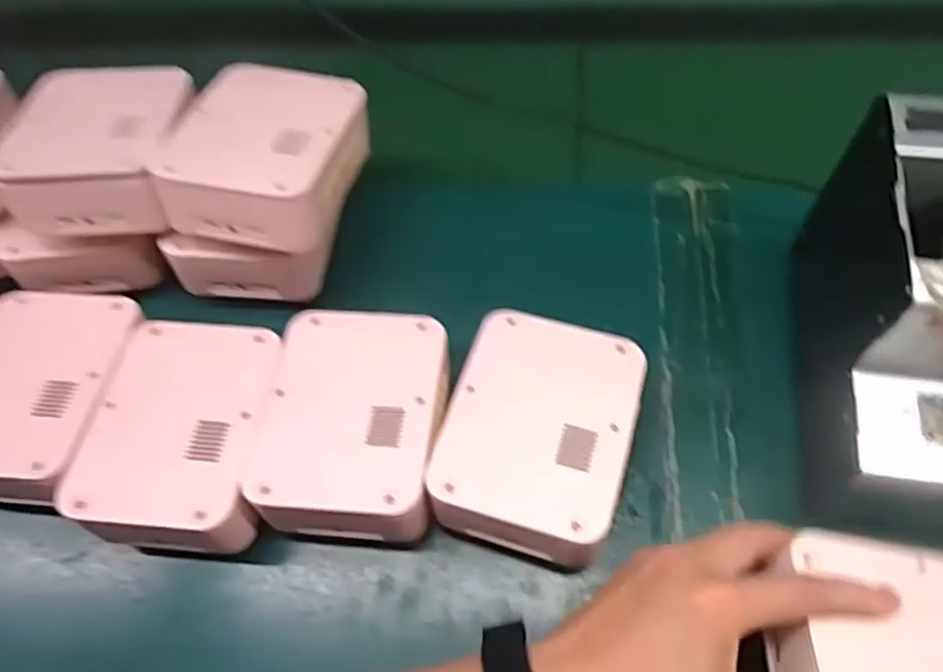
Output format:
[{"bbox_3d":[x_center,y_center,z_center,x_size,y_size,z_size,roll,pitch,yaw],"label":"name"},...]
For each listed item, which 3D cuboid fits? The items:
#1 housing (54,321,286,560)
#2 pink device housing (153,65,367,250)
[{"bbox_3d":[-0.166,0.057,0.411,0.101,0.044,0.130,6,60,7],"label":"housing"},{"bbox_3d":[-0.130,-0.120,0.442,0.102,0.059,0.127,7,59,9],"label":"pink device housing"}]

